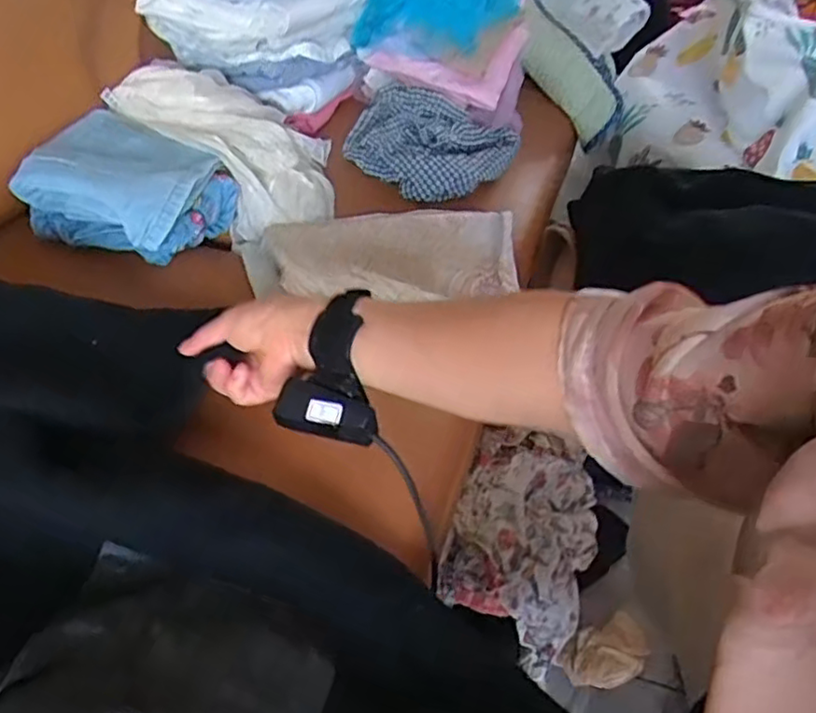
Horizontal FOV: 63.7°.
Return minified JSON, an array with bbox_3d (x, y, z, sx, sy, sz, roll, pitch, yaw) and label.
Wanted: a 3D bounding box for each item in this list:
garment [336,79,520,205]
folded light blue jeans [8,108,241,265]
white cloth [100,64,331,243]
[{"bbox_3d":[0.031,-0.290,0.828,0.174,0.085,0.162,-25,51,-24],"label":"garment"},{"bbox_3d":[-0.299,-0.185,0.722,0.186,0.090,0.162,20,48,18],"label":"folded light blue jeans"},{"bbox_3d":[-0.211,-0.270,0.804,0.303,0.045,0.187,40,54,9],"label":"white cloth"}]

